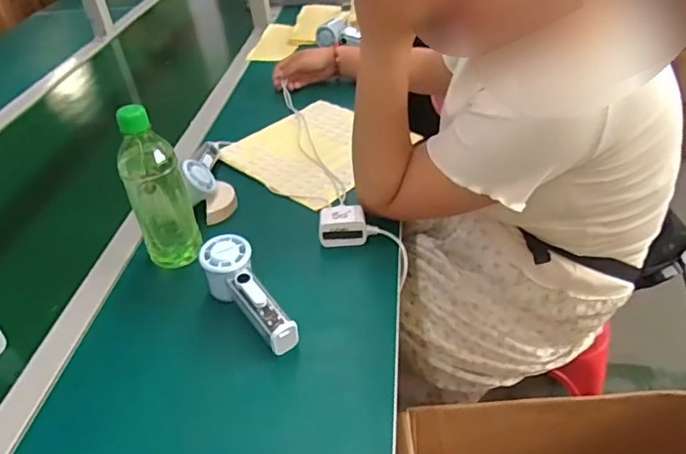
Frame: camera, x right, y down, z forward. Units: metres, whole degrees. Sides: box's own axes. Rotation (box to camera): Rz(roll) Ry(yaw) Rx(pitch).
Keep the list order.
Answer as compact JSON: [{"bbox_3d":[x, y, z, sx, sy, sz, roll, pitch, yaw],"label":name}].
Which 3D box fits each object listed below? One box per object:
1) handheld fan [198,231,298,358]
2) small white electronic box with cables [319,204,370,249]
[{"bbox_3d":[-0.103,0.077,0.591,0.053,0.053,0.157,-29,58,-25],"label":"handheld fan"},{"bbox_3d":[0.001,-0.001,0.686,0.059,0.041,0.041,-4,39,4],"label":"small white electronic box with cables"}]

